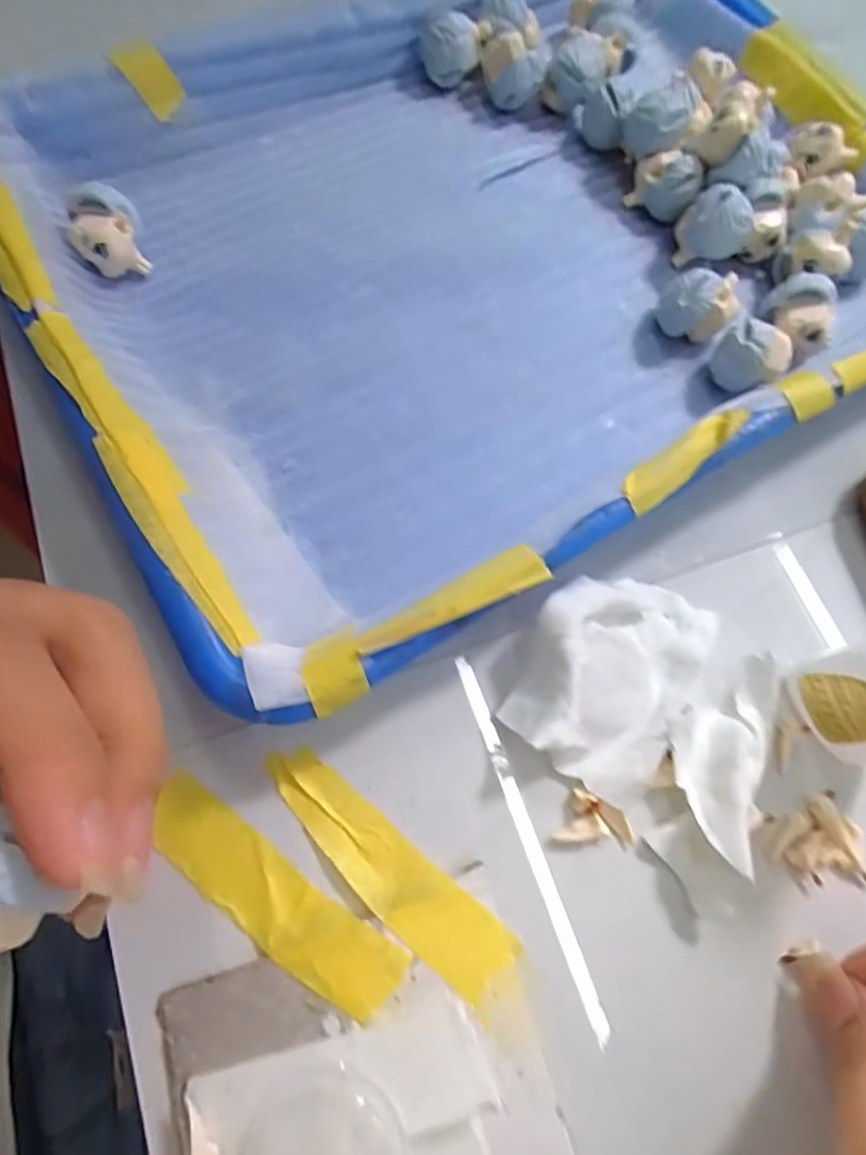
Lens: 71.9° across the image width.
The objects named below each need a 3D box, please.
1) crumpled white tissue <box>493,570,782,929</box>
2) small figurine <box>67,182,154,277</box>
[{"bbox_3d":[0.068,0.037,0.176,0.083,0.023,0.070,40,73,9],"label":"crumpled white tissue"},{"bbox_3d":[-0.117,-0.124,0.213,0.024,0.021,0.022,-24,75,-12],"label":"small figurine"}]

